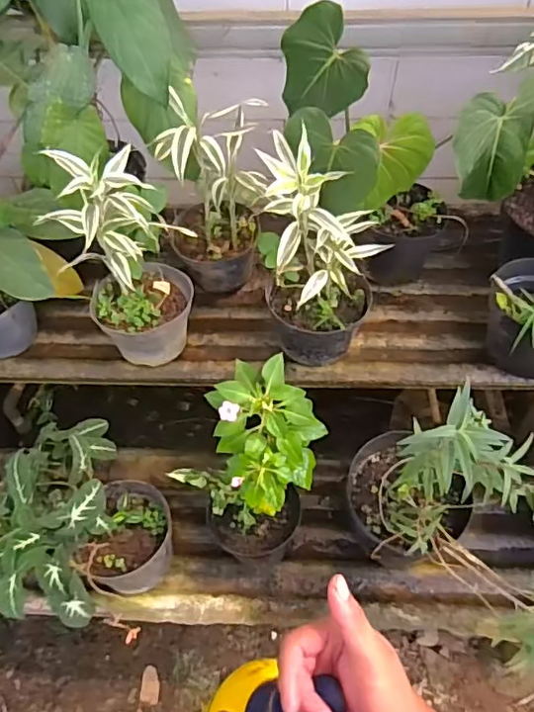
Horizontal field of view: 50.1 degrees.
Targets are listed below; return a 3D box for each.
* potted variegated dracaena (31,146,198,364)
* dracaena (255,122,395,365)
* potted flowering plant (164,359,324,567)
[{"bbox_3d":[-0.230,-0.159,0.971,0.182,0.359,0.168,-39,61,-25],"label":"potted variegated dracaena"},{"bbox_3d":[0.089,-0.158,0.958,0.189,0.356,0.167,3,53,4],"label":"dracaena"},{"bbox_3d":[-0.013,0.209,1.040,0.199,0.389,0.232,35,61,25],"label":"potted flowering plant"}]

